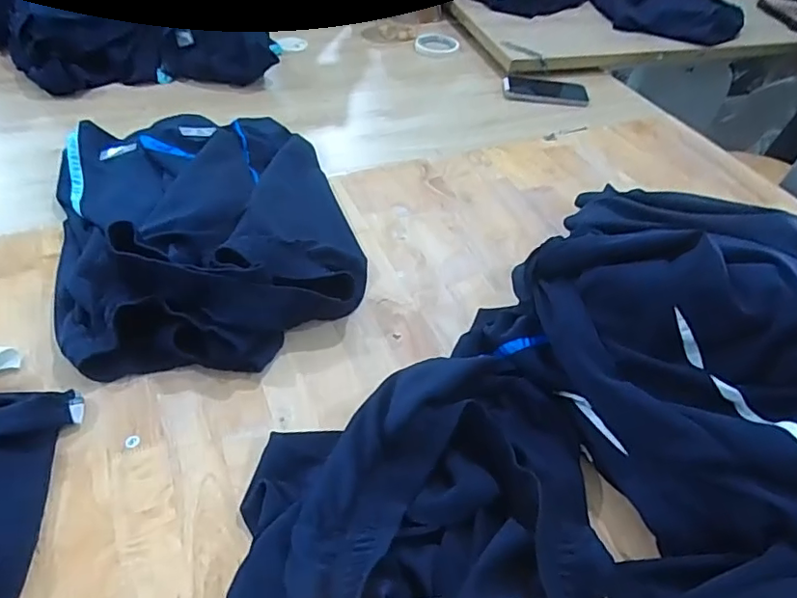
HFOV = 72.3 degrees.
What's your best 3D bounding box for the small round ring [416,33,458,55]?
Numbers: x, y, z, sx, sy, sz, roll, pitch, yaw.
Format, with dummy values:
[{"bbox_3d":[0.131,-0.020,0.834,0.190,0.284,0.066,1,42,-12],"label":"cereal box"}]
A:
[{"bbox_3d":[0.084,-0.559,1.197,0.096,0.017,0.096,3,46,-3],"label":"small round ring"}]

